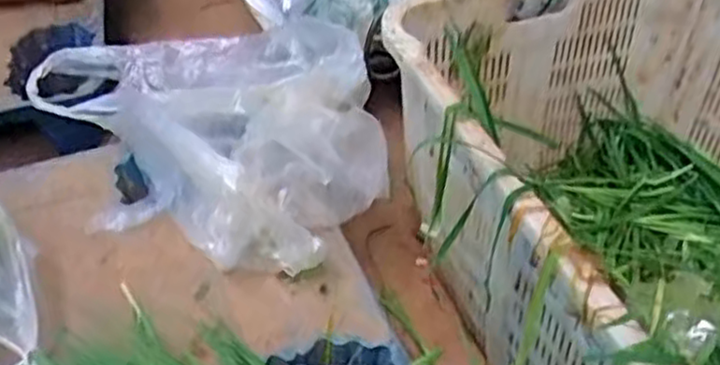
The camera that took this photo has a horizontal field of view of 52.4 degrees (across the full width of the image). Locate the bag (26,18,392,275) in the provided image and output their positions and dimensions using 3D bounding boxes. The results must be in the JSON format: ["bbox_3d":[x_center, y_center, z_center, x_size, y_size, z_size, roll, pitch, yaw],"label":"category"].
[{"bbox_3d":[-0.232,-0.112,0.992,0.548,0.152,0.377,17,46,20],"label":"bag"}]

